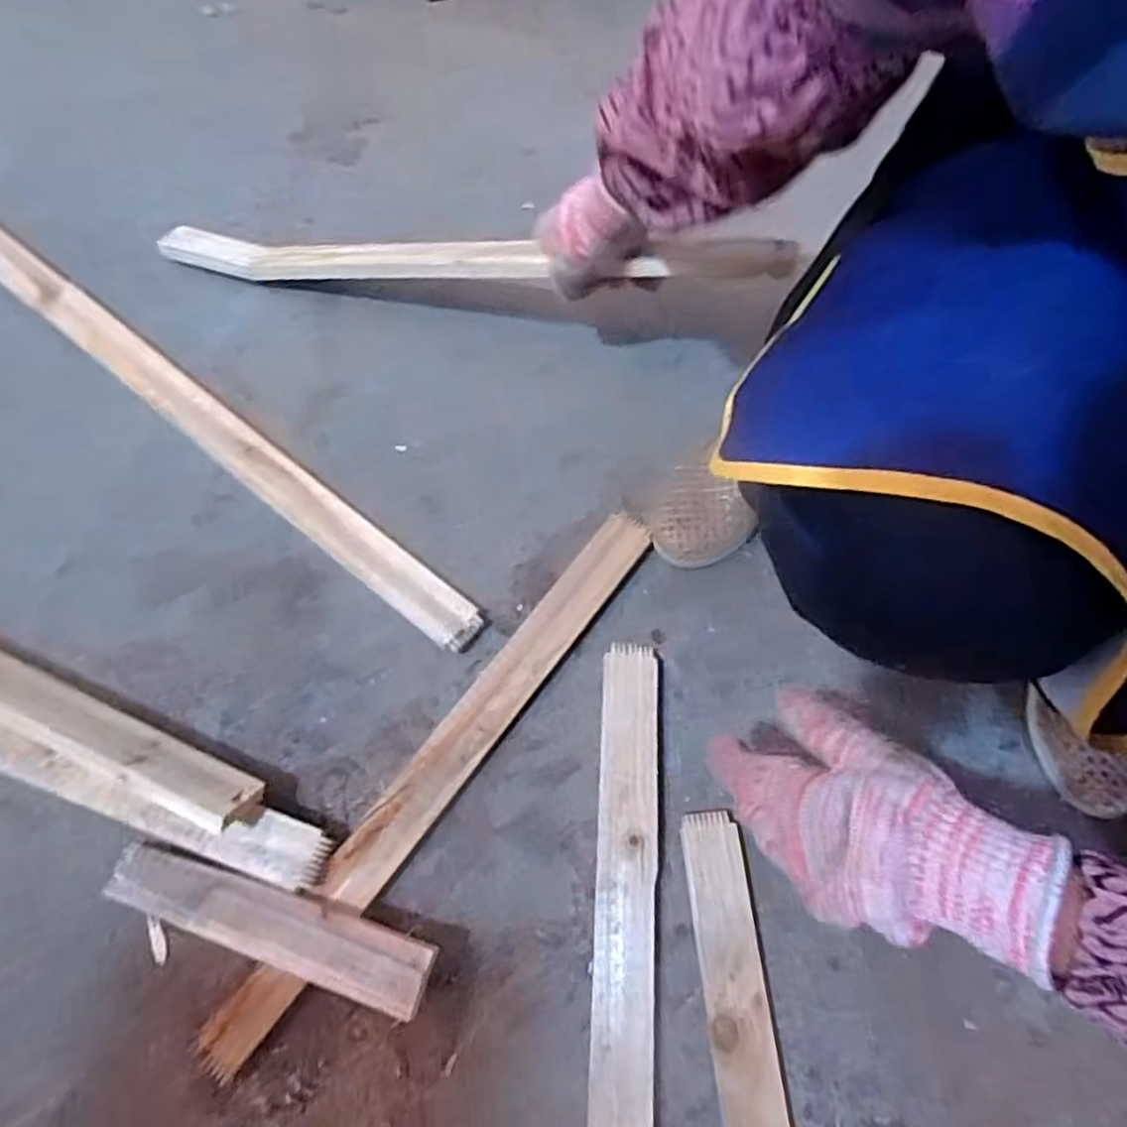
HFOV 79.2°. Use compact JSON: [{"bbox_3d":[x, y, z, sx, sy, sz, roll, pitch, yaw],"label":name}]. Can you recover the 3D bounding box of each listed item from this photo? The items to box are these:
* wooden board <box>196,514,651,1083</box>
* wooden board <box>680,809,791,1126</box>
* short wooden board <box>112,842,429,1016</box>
[{"bbox_3d":[-0.080,0.140,0.500,0.038,0.024,0.460,37,72,8],"label":"wooden board"},{"bbox_3d":[0.117,0.322,0.430,0.042,0.018,0.300,-4,71,-7],"label":"wooden board"},{"bbox_3d":[-0.193,0.234,0.444,0.227,0.016,0.043,14,69,11],"label":"short wooden board"}]

